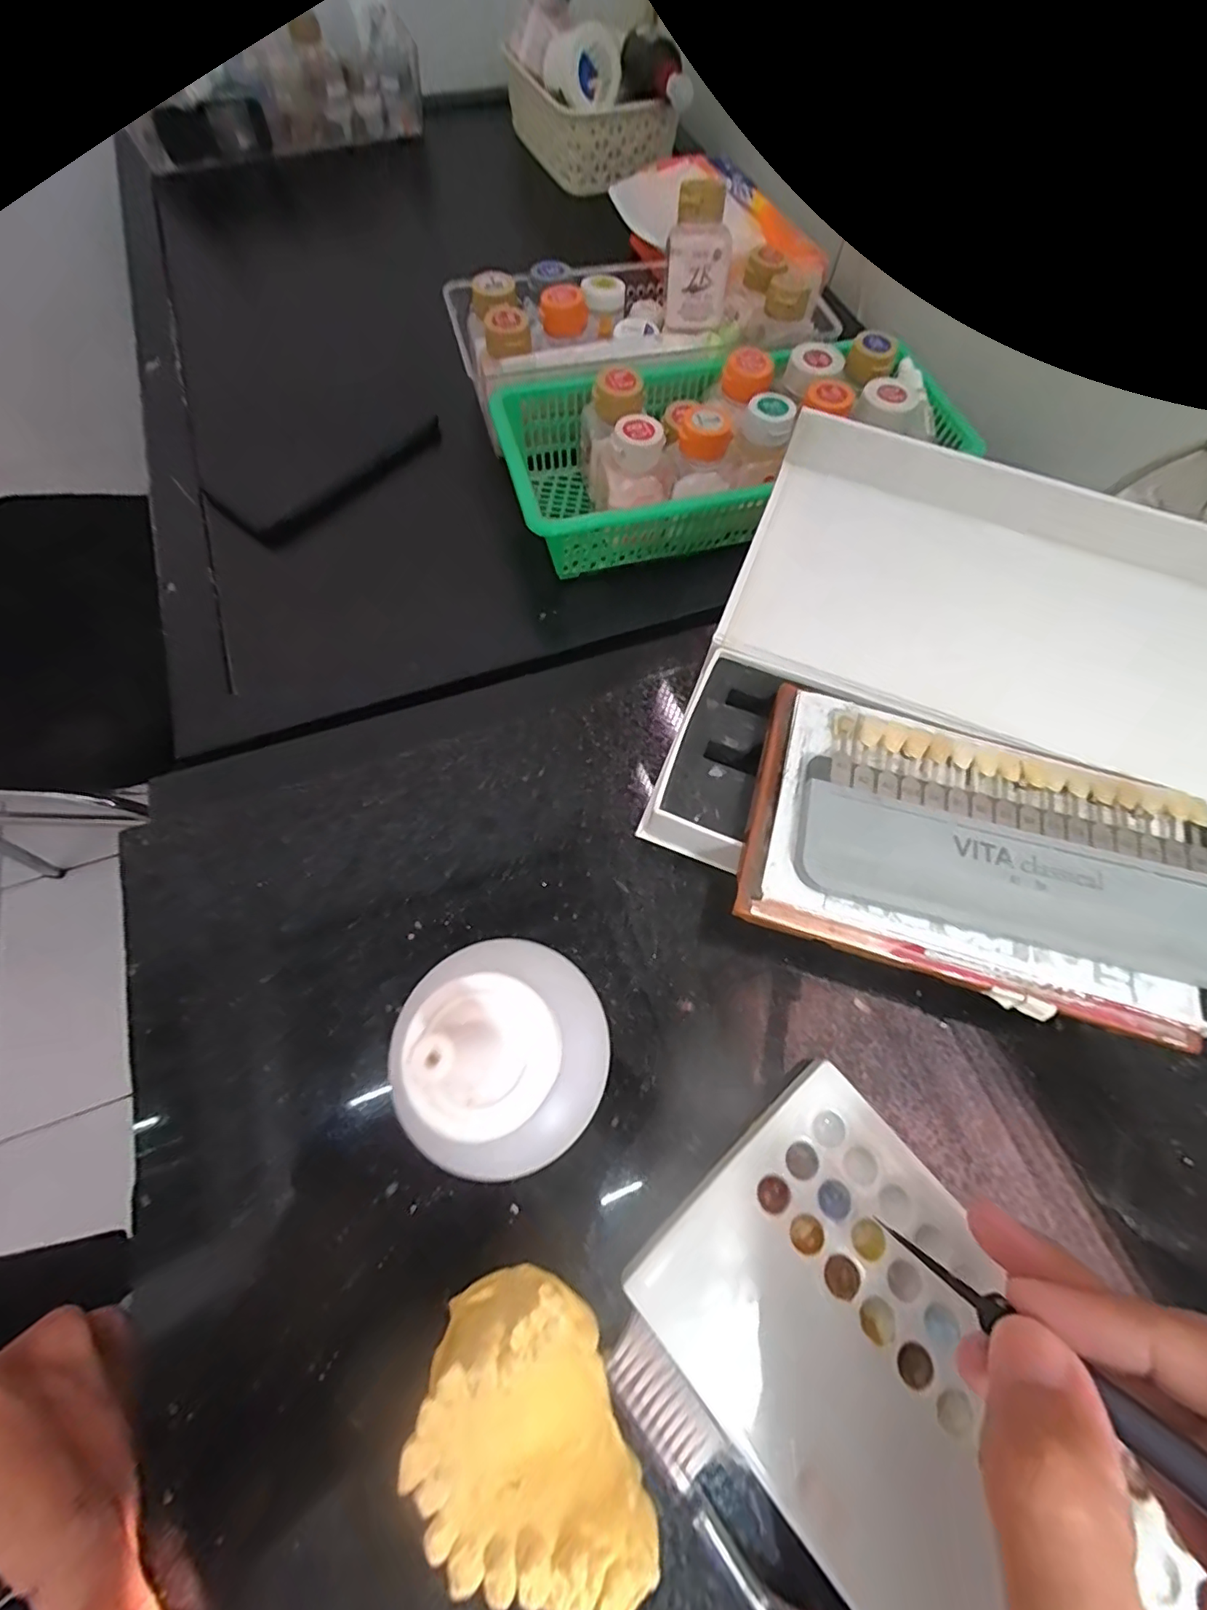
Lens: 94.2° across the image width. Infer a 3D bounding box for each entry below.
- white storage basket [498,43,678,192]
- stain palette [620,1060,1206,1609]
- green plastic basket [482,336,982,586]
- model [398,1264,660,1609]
[{"bbox_3d":[-0.017,-0.700,0.570,0.126,0.061,0.153,-24,69,-12],"label":"white storage basket"},{"bbox_3d":[0.079,0.158,0.164,0.092,0.011,0.124,-38,72,-17],"label":"stain palette"},{"bbox_3d":[0.076,-0.246,0.378,0.294,0.072,0.137,-21,70,-11],"label":"green plastic basket"},{"bbox_3d":[-0.020,0.160,0.144,0.049,0.036,0.065,-18,69,-10],"label":"model"}]

